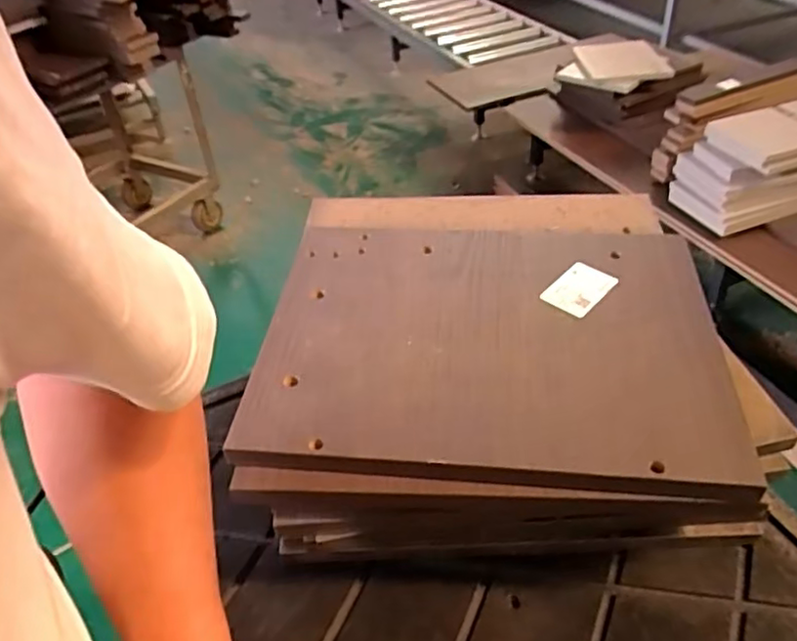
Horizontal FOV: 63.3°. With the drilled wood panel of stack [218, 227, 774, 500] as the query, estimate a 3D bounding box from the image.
[{"bbox_3d":[0.068,0.010,0.513,0.335,0.026,0.257,1,41,9],"label":"drilled wood panel of stack"}]

